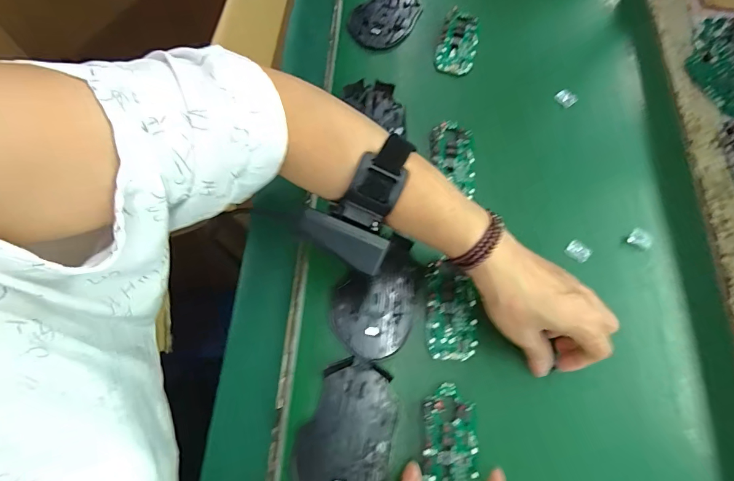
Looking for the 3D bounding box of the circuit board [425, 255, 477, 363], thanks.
[{"bbox_3d":[0.076,0.063,0.362,0.045,0.005,0.084,4,70,-1],"label":"circuit board"}]

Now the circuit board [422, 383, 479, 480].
[{"bbox_3d":[0.067,0.168,0.319,0.043,0.013,0.096,3,72,-1],"label":"circuit board"}]

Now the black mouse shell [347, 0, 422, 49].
[{"bbox_3d":[0.025,-0.280,0.493,0.071,0.012,0.106,32,72,9],"label":"black mouse shell"}]

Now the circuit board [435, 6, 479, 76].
[{"bbox_3d":[0.110,-0.237,0.480,0.044,0.010,0.086,17,75,0],"label":"circuit board"}]

